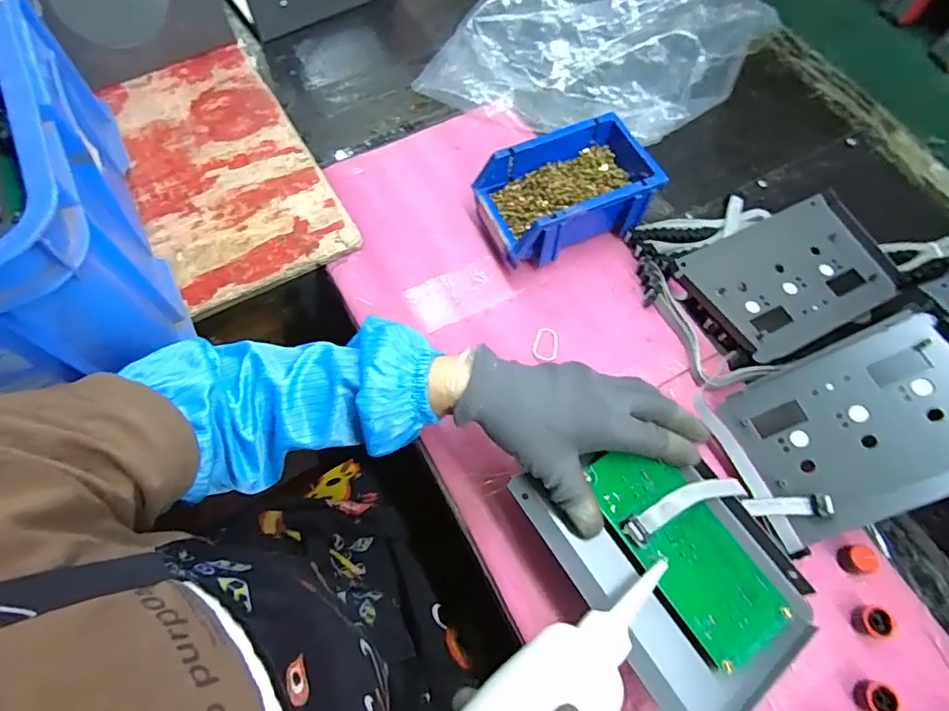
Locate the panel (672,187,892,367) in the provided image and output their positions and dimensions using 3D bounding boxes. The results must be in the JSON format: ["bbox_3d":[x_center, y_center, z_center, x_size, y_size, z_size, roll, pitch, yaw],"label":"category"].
[{"bbox_3d":[0.314,-0.080,0.521,0.193,0.017,0.128,-25,67,-12],"label":"panel"}]

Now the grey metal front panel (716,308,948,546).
[{"bbox_3d":[0.307,0.057,0.414,0.170,0.012,0.130,-31,68,17],"label":"grey metal front panel"}]

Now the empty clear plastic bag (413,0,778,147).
[{"bbox_3d":[0.147,-0.376,0.625,0.354,0.071,0.280,22,66,10],"label":"empty clear plastic bag"}]

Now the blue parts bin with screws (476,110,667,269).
[{"bbox_3d":[0.091,-0.160,0.524,0.166,0.073,0.101,-21,66,-10],"label":"blue parts bin with screws"}]

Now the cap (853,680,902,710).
[{"bbox_3d":[0.286,0.243,0.370,0.025,0.015,0.020,8,65,3],"label":"cap"}]

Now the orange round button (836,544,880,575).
[{"bbox_3d":[0.298,0.159,0.409,0.023,0.014,0.021,0,64,-1],"label":"orange round button"}]

